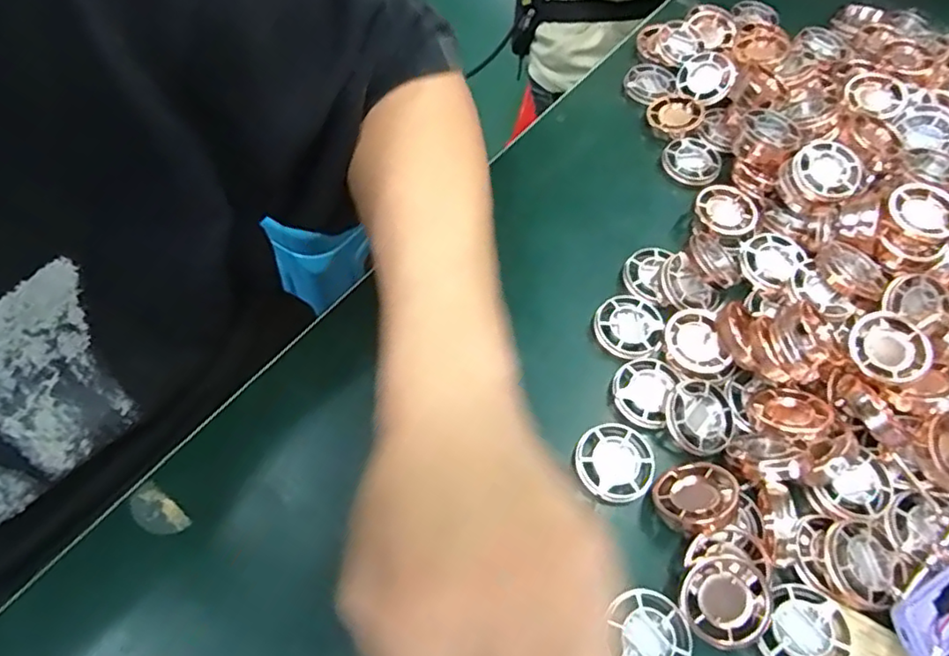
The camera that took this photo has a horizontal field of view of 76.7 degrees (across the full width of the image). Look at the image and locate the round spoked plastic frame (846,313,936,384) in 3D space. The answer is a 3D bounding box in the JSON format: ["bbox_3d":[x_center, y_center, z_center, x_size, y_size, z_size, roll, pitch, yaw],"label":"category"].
[{"bbox_3d":[0.218,0.011,0.317,0.037,0.010,0.039,3,61,-5],"label":"round spoked plastic frame"}]

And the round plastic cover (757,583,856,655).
[{"bbox_3d":[0.147,0.136,0.265,0.034,0.010,0.039,18,60,27],"label":"round plastic cover"}]

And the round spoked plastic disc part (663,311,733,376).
[{"bbox_3d":[0.124,0.009,0.335,0.038,0.011,0.032,37,64,13],"label":"round spoked plastic disc part"}]

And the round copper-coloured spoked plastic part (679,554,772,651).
[{"bbox_3d":[0.112,0.122,0.267,0.037,0.009,0.035,0,61,0],"label":"round copper-coloured spoked plastic part"}]

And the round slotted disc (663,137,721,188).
[{"bbox_3d":[0.150,-0.115,0.416,0.039,0.009,0.038,0,61,0],"label":"round slotted disc"}]

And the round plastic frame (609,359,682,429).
[{"bbox_3d":[0.092,0.033,0.325,0.032,0.010,0.039,25,62,7],"label":"round plastic frame"}]

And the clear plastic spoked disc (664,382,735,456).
[{"bbox_3d":[0.119,0.046,0.313,0.038,0.009,0.035,3,61,-5],"label":"clear plastic spoked disc"}]

